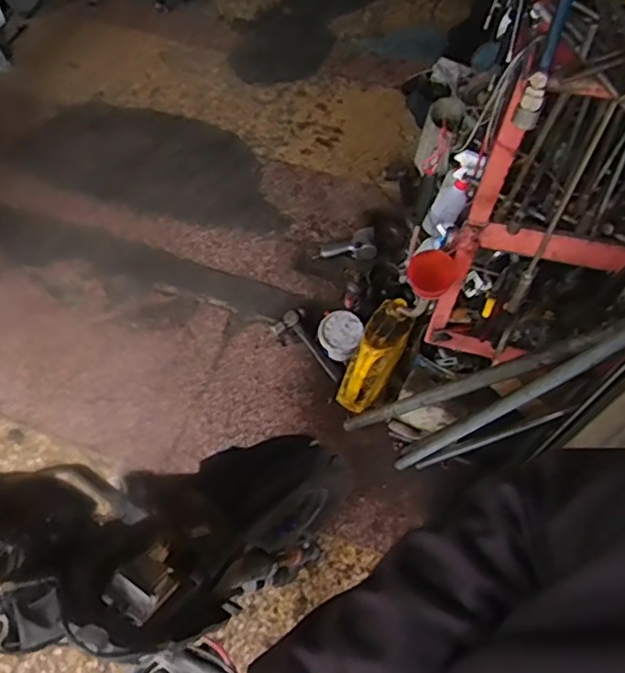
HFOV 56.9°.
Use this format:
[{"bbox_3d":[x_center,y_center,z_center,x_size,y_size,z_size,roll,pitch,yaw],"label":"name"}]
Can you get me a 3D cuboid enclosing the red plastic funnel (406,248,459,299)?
[{"bbox_3d":[0.205,-0.103,0.997,0.083,0.067,0.068,12,58,5],"label":"red plastic funnel"}]

